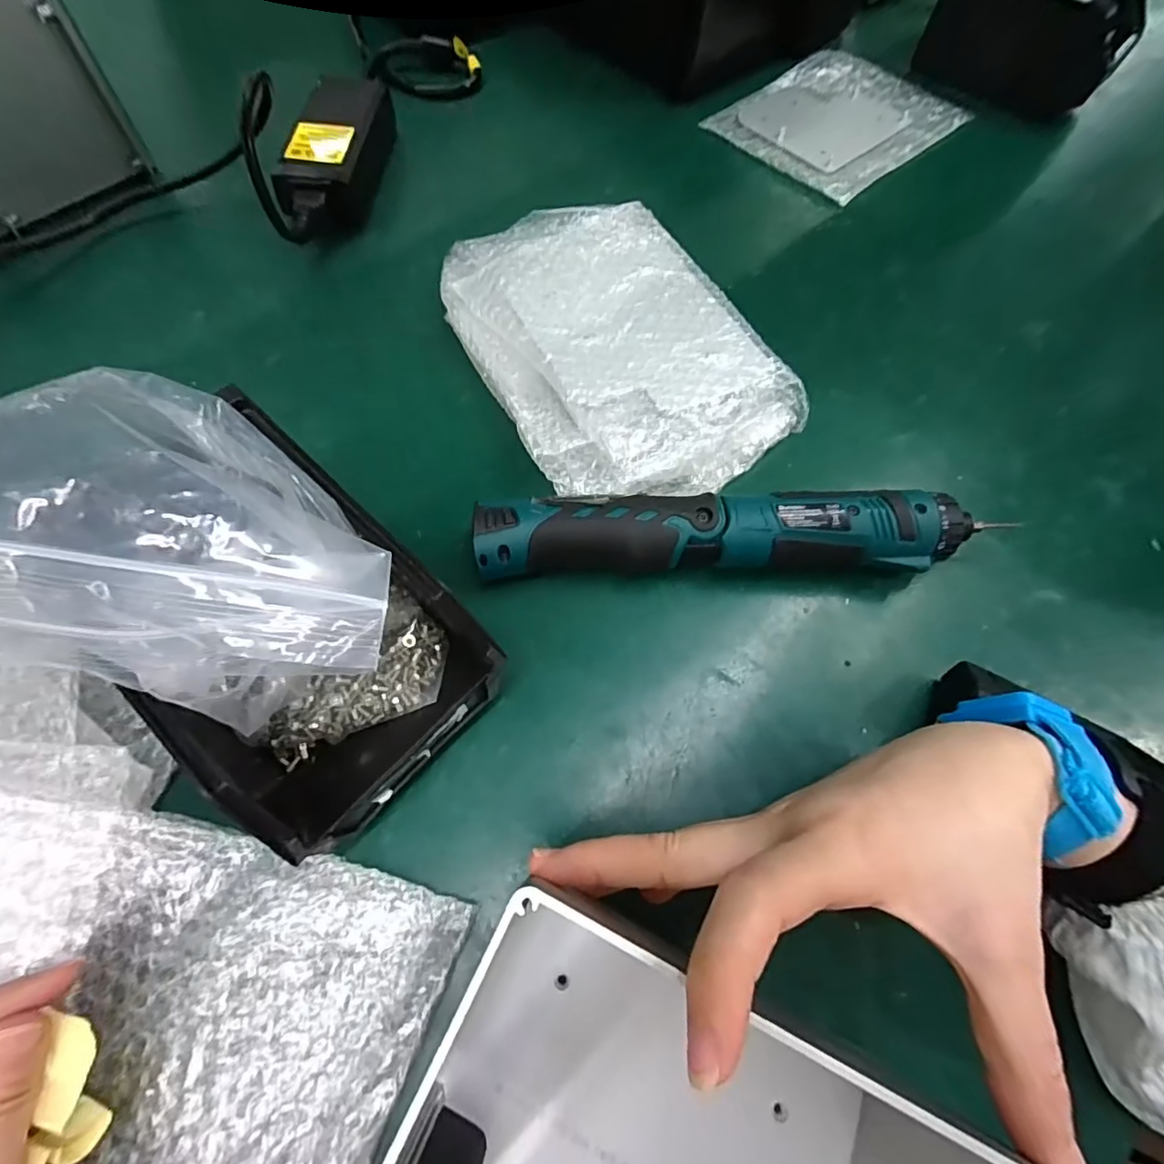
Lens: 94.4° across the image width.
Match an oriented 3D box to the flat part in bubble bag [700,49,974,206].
[{"bbox_3d":[0.239,-0.429,0.499,0.210,0.007,0.158,-39,74,-17],"label":"flat part in bubble bag"}]

